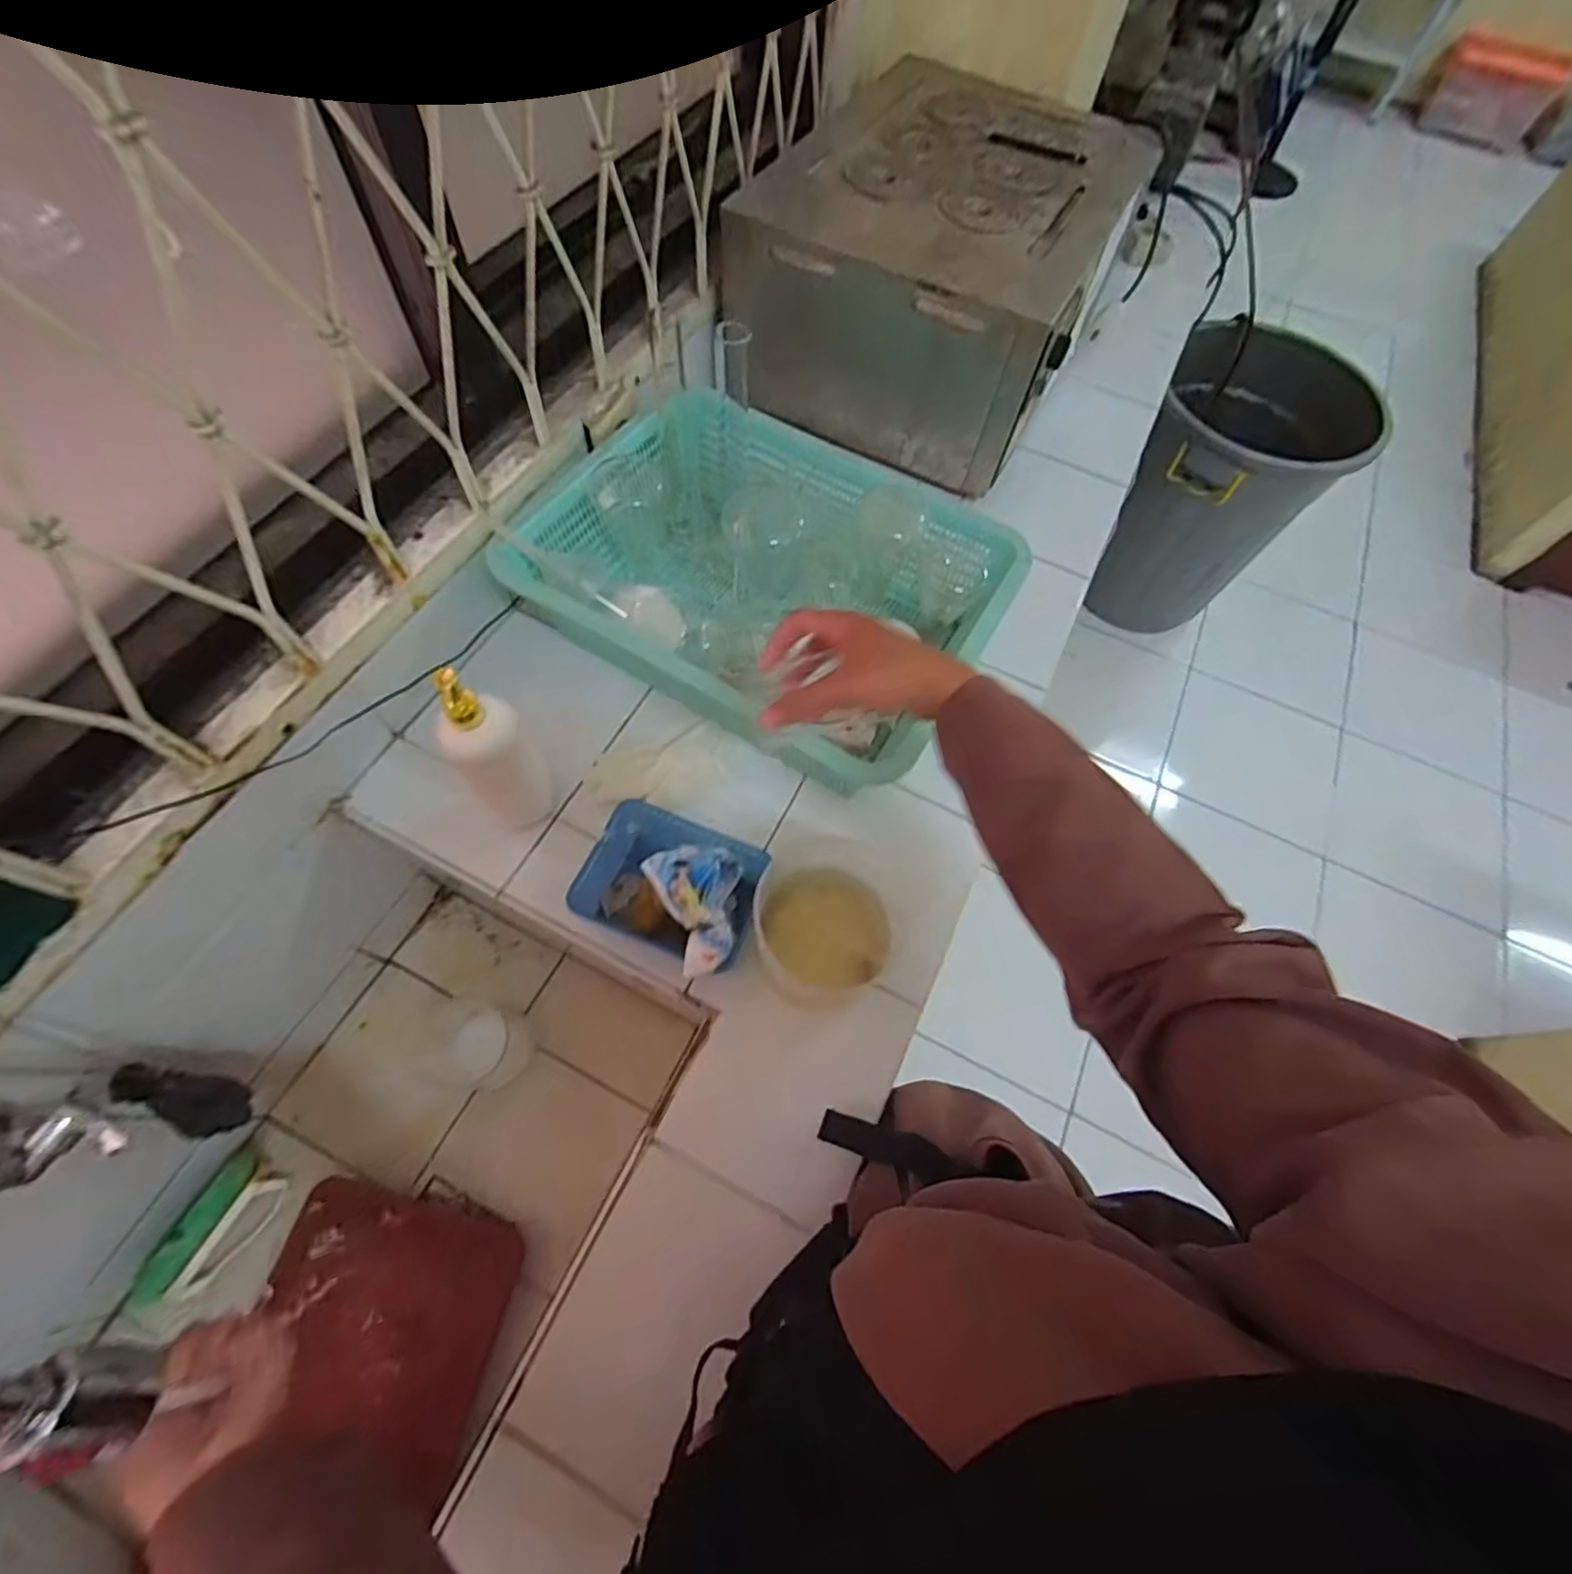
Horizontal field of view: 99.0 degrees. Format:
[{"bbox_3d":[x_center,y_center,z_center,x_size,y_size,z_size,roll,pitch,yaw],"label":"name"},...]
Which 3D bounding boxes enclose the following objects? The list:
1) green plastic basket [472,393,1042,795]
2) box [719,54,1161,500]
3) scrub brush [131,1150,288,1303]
[{"bbox_3d":[-0.025,-0.225,0.728,0.486,0.152,0.291,24,66,9],"label":"green plastic basket"},{"bbox_3d":[0.213,-0.745,0.948,0.414,0.207,0.585,22,65,8],"label":"box"},{"bbox_3d":[-0.608,0.478,0.716,0.074,0.039,0.138,25,66,9],"label":"scrub brush"}]

